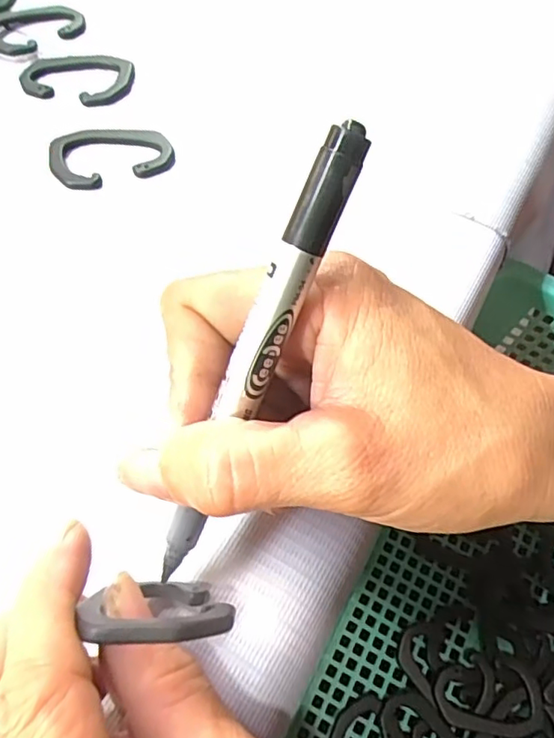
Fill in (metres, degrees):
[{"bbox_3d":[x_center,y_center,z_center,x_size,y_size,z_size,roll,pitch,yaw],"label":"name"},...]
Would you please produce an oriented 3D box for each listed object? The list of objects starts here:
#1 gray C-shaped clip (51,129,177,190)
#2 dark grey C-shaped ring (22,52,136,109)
[{"bbox_3d":[-0.072,-0.093,0.255,0.052,0.005,0.032,-9,61,-8],"label":"gray C-shaped clip"},{"bbox_3d":[-0.096,-0.138,0.281,0.050,0.010,0.031,-2,60,-3],"label":"dark grey C-shaped ring"}]

